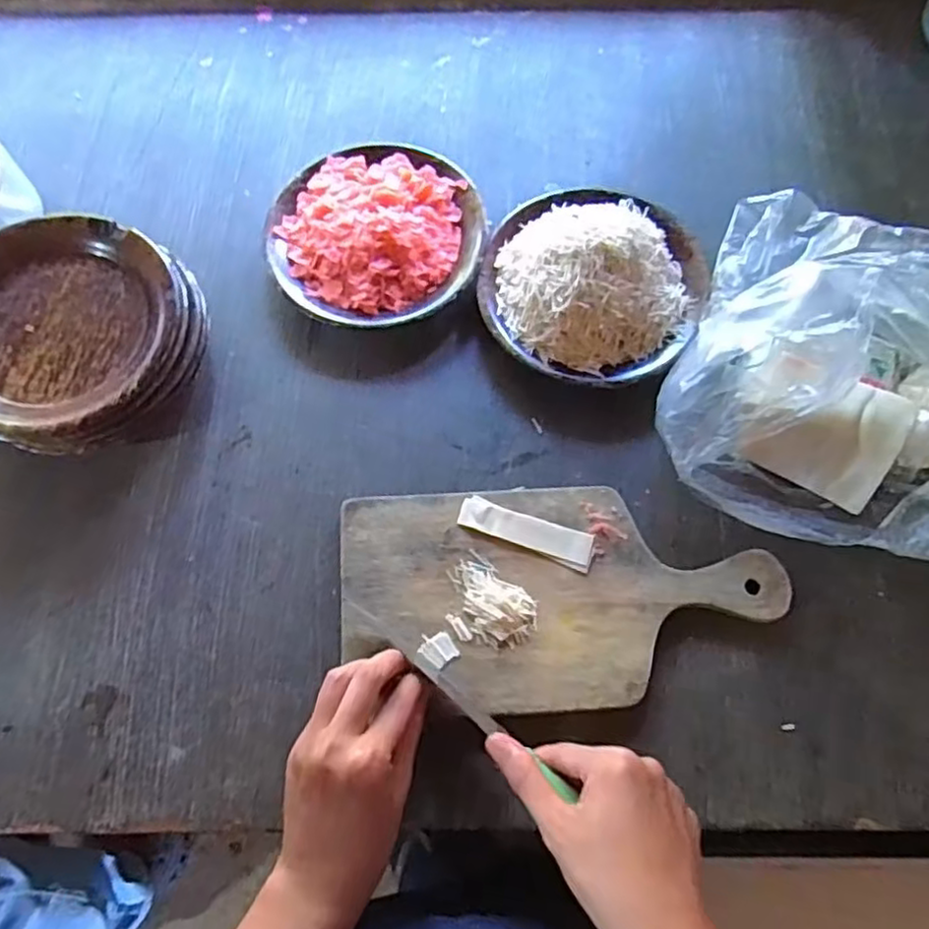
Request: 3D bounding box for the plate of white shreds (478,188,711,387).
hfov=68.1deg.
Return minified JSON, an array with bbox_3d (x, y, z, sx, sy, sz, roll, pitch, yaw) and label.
[{"bbox_3d":[0.105,-0.155,0.557,0.177,0.073,0.178,0,69,0],"label":"plate of white shreds"}]

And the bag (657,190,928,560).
[{"bbox_3d":[0.294,-0.065,0.490,0.256,0.130,0.237,24,71,9],"label":"bag"}]

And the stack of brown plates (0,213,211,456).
[{"bbox_3d":[-0.305,-0.096,0.541,0.190,0.069,0.181,28,72,10],"label":"stack of brown plates"}]

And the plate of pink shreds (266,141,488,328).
[{"bbox_3d":[-0.075,-0.202,0.590,0.180,0.047,0.179,0,69,0],"label":"plate of pink shreds"}]

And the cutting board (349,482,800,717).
[{"bbox_3d":[0.067,0.093,0.494,0.305,0.018,0.153,-2,69,-1],"label":"cutting board"}]

